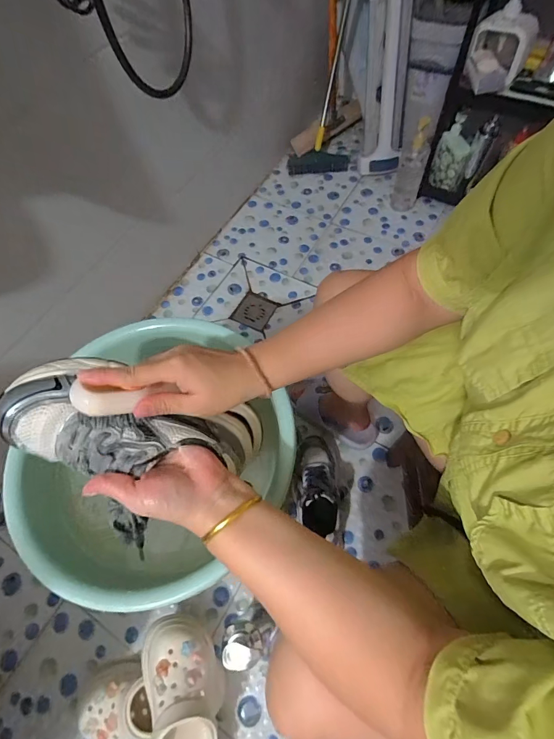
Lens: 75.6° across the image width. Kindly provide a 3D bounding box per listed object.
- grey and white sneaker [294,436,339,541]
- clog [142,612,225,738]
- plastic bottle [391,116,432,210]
[{"bbox_3d":[0.079,0.224,0.716,0.076,0.082,0.209,-1,46,2],"label":"grey and white sneaker"},{"bbox_3d":[-0.135,0.512,0.538,0.109,0.099,0.229,-18,65,-6],"label":"clog"},{"bbox_3d":[0.381,-0.564,1.023,0.077,0.234,0.079,17,66,14],"label":"plastic bottle"}]

